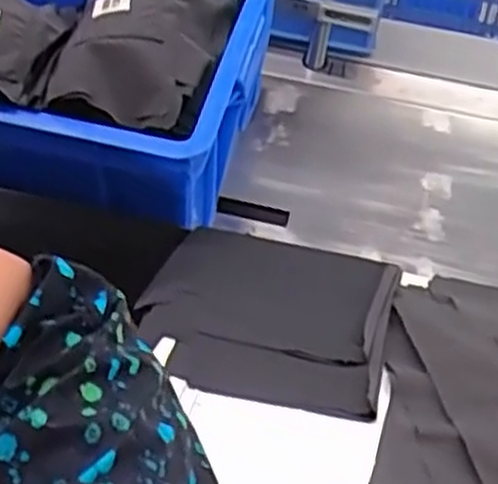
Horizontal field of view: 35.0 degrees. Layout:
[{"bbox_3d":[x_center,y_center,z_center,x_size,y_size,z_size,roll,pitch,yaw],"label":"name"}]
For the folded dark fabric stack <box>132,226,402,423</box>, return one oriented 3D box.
[{"bbox_3d":[0.014,0.049,0.577,0.175,0.018,0.214,14,26,9],"label":"folded dark fabric stack"}]

